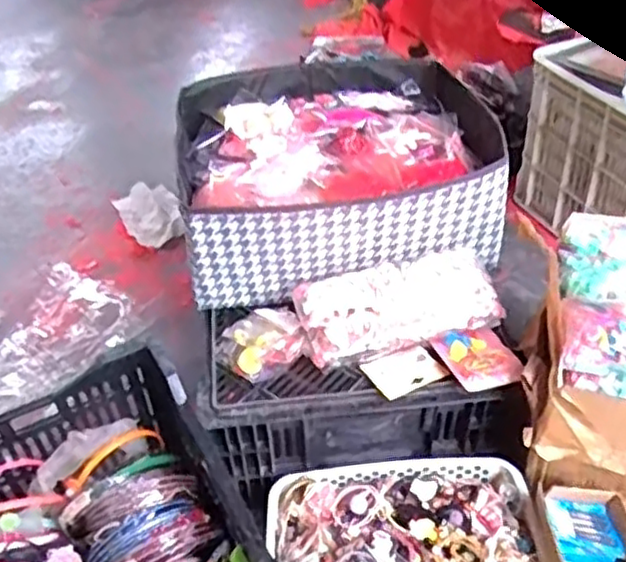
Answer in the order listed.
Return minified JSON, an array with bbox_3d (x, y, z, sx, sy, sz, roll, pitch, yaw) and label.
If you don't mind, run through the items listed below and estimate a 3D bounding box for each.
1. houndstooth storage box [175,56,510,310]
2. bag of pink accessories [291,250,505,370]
[{"bbox_3d":[0.029,-0.156,0.967,0.401,0.154,0.379,-7,41,-4],"label":"houndstooth storage box"},{"bbox_3d":[0.100,0.029,0.833,0.235,0.068,0.104,-16,42,-13],"label":"bag of pink accessories"}]

